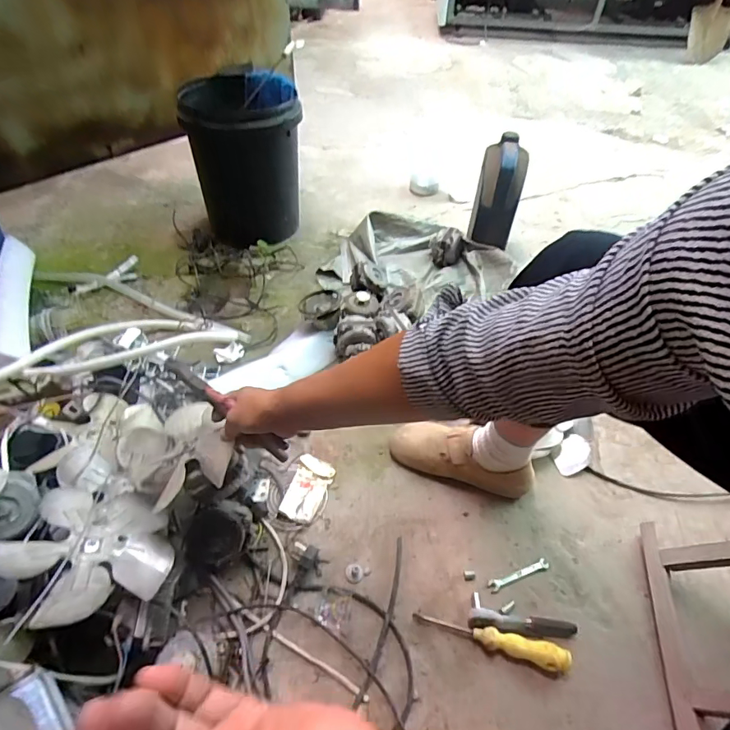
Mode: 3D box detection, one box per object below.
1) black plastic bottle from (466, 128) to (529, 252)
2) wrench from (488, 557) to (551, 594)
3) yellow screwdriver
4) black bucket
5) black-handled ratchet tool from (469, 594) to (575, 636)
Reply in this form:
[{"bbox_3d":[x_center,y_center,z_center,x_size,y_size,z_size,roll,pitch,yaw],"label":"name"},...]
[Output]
[{"bbox_3d":[0.328,-0.435,1.130,0.105,0.271,0.106,13,6,9],"label":"black plastic bottle"},{"bbox_3d":[0.229,0.313,0.695,0.104,0.004,0.017,-16,49,-17],"label":"wrench"},{"bbox_3d":[0.168,0.366,0.625,0.199,0.032,0.029,12,47,9],"label":"yellow screwdriver"},{"bbox_3d":[-0.329,-0.580,1.294,0.324,0.333,0.299,1,47,-1],"label":"black bucket"},{"bbox_3d":[0.215,0.347,0.648,0.142,0.019,0.046,5,47,2],"label":"black-handled ratchet tool"}]

